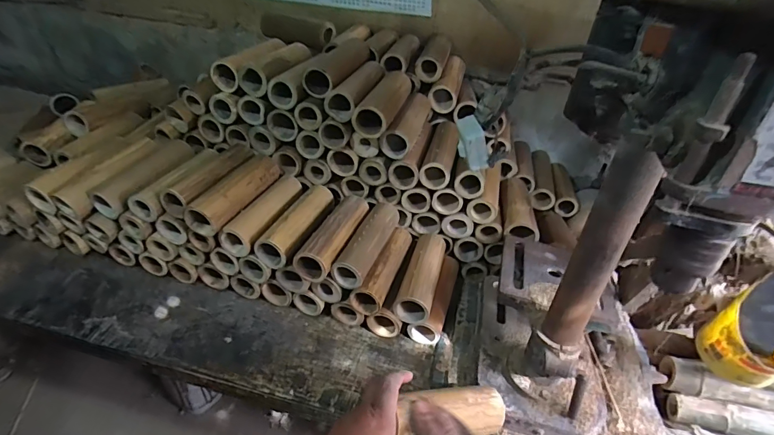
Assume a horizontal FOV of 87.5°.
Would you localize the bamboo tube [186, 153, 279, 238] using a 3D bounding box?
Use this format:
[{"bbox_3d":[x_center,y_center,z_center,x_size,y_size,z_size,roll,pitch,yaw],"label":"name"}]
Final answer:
[{"bbox_3d":[-0.249,-0.043,0.674,0.058,0.054,0.183,16,38,13],"label":"bamboo tube"}]

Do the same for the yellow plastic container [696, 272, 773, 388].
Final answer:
[{"bbox_3d":[0.480,0.143,0.515,0.087,0.151,0.086,-14,42,-24],"label":"yellow plastic container"}]

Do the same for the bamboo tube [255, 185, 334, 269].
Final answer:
[{"bbox_3d":[-0.145,0.008,0.684,0.060,0.053,0.181,17,39,15],"label":"bamboo tube"}]

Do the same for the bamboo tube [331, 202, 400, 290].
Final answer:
[{"bbox_3d":[-0.028,0.038,0.674,0.048,0.047,0.178,16,39,14],"label":"bamboo tube"}]

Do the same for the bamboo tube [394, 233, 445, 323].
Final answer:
[{"bbox_3d":[0.060,0.092,0.688,0.060,0.048,0.181,13,38,10],"label":"bamboo tube"}]

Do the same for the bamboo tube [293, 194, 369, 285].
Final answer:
[{"bbox_3d":[-0.082,0.026,0.669,0.057,0.054,0.182,17,39,15],"label":"bamboo tube"}]

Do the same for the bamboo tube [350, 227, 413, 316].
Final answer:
[{"bbox_3d":[-0.004,0.083,0.690,0.054,0.062,0.179,14,38,11],"label":"bamboo tube"}]

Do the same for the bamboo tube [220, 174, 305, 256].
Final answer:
[{"bbox_3d":[-0.199,-0.008,0.691,0.056,0.050,0.181,18,39,15],"label":"bamboo tube"}]

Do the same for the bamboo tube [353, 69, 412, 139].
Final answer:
[{"bbox_3d":[-0.001,-0.203,0.702,0.054,0.060,0.194,14,38,10],"label":"bamboo tube"}]

